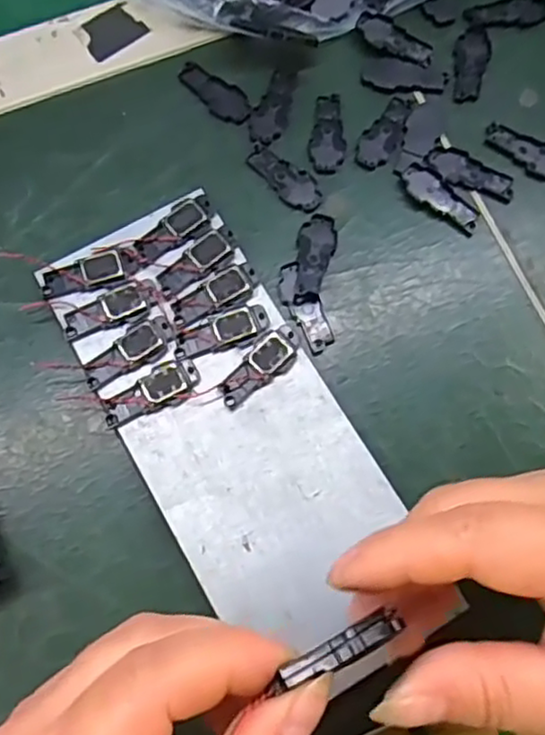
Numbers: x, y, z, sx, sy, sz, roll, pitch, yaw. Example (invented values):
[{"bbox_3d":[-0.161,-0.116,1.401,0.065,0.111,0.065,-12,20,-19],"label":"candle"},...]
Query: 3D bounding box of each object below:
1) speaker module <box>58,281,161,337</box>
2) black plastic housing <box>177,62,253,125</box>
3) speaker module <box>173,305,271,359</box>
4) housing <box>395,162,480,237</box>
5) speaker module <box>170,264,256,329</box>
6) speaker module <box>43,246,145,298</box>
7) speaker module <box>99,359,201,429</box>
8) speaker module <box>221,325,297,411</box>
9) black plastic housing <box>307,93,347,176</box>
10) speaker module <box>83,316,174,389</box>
[{"bbox_3d":[-0.065,-0.024,0.270,0.040,0.004,0.013,-23,75,-7],"label":"speaker module"},{"bbox_3d":[-0.026,-0.127,0.307,0.016,0.004,0.040,-41,77,-11],"label":"black plastic housing"},{"bbox_3d":[-0.020,-0.015,0.268,0.039,0.004,0.013,-17,74,-5],"label":"speaker module"},{"bbox_3d":[0.073,-0.074,0.294,0.040,0.005,0.016,42,78,11],"label":"housing"},{"bbox_3d":[-0.023,-0.030,0.272,0.038,0.004,0.014,-30,75,-9],"label":"speaker module"},{"bbox_3d":[-0.074,-0.039,0.275,0.040,0.004,0.013,-15,74,-5],"label":"speaker module"},{"bbox_3d":[-0.048,0.009,0.263,0.039,0.005,0.015,-24,75,-7],"label":"speaker module"},{"bbox_3d":[-0.005,-0.001,0.266,0.013,0.005,0.040,44,78,12],"label":"speaker module"},{"bbox_3d":[0.025,-0.106,0.303,0.016,0.004,0.039,3,73,1],"label":"black plastic housing"},{"bbox_3d":[-0.057,-0.007,0.265,0.038,0.004,0.014,-33,76,-9],"label":"speaker module"}]

